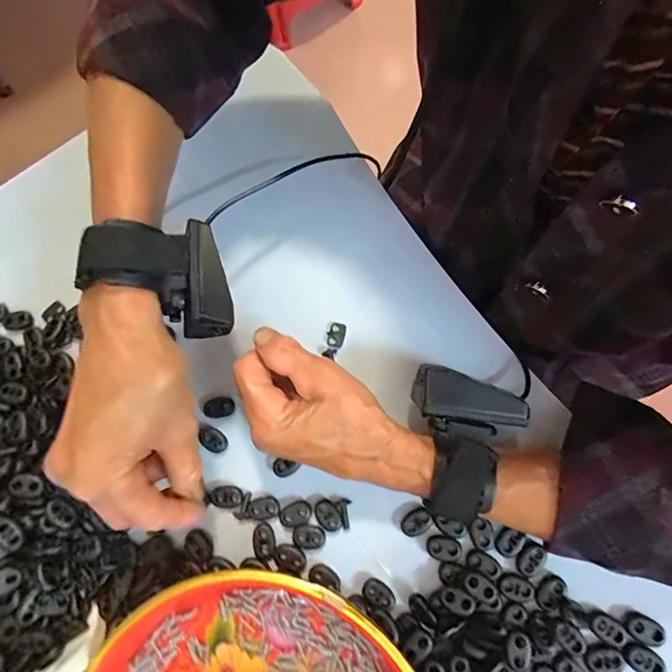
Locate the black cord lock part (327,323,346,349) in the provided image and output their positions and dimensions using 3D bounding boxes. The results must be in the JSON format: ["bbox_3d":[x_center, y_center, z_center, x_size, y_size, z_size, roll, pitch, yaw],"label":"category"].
[{"bbox_3d":[0.000,0.000,0.322,0.013,0.005,0.020,11,76,7],"label":"black cord lock part"}]

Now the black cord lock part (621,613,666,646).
[{"bbox_3d":[0.183,0.174,0.257,0.020,0.004,0.014,20,77,9],"label":"black cord lock part"}]

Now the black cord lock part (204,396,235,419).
[{"bbox_3d":[-0.084,0.051,0.313,0.021,0.004,0.015,-10,74,1],"label":"black cord lock part"}]

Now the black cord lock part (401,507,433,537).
[{"bbox_3d":[0.053,0.123,0.286,0.020,0.004,0.014,-37,76,-6],"label":"black cord lock part"}]

